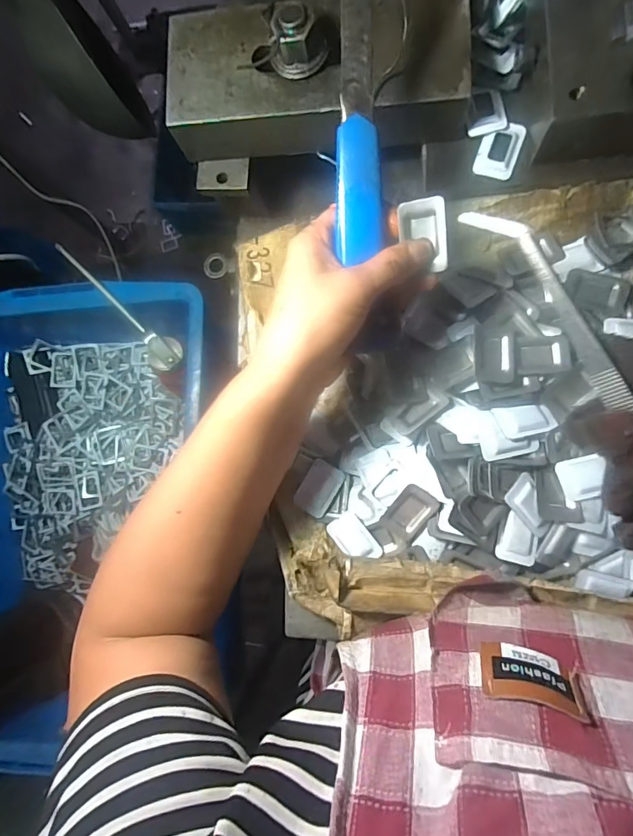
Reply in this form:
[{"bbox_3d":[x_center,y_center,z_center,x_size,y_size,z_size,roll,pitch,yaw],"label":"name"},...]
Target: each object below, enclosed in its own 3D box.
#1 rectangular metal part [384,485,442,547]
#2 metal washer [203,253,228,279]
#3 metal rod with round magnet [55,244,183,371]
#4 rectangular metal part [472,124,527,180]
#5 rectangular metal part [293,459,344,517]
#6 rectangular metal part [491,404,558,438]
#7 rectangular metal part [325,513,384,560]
[{"bbox_3d":[0.065,0.067,0.308,0.028,0.007,0.042,30,113,4],"label":"rectangular metal part"},{"bbox_3d":[-0.098,-0.147,0.425,0.023,0.006,0.023,-1,85,8],"label":"metal washer"},{"bbox_3d":[-0.213,-0.118,0.473,0.034,0.028,0.170,-44,95,3],"label":"metal rod with round magnet"},{"bbox_3d":[0.126,-0.185,0.302,0.026,0.004,0.037,19,88,10],"label":"rectangular metal part"},{"bbox_3d":[0.001,0.053,0.327,0.026,0.004,0.040,30,90,10],"label":"rectangular metal part"},{"bbox_3d":[0.138,0.001,0.289,0.038,0.004,0.022,-5,59,-9],"label":"rectangular metal part"},{"bbox_3d":[0.028,0.089,0.320,0.024,0.008,0.040,-44,81,3],"label":"rectangular metal part"}]

